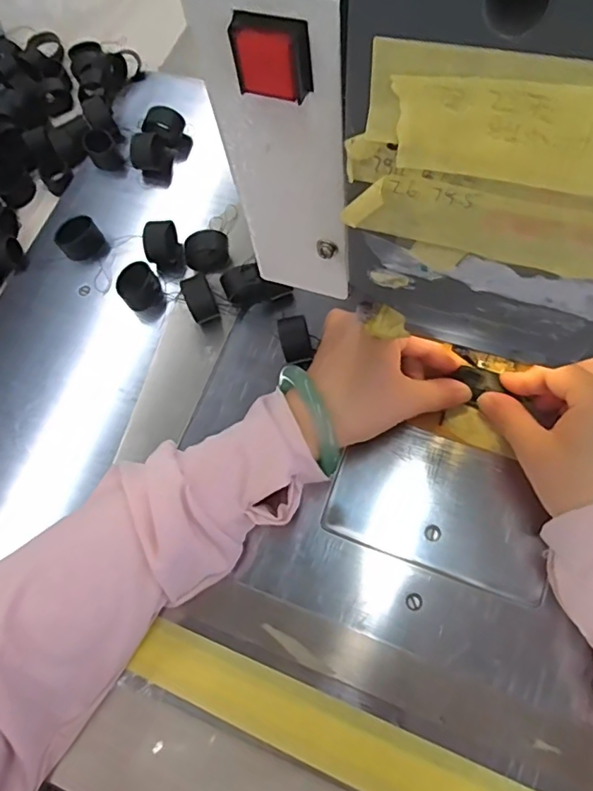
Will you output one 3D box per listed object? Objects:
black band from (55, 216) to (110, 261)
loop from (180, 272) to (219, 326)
[{"bbox_3d":[-0.171,-0.124,0.409,0.033,0.023,0.026,-35,69,-11],"label":"black band"},{"bbox_3d":[-0.068,-0.068,0.365,0.019,0.026,0.024,-25,68,-3],"label":"loop"}]

